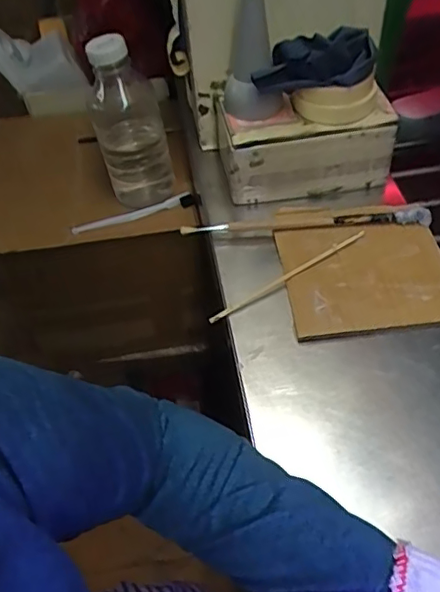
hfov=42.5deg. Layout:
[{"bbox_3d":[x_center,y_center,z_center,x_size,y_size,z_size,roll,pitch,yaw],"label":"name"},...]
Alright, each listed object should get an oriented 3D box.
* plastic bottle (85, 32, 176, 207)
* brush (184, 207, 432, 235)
[{"bbox_3d":[-0.116,-0.221,0.748,0.093,0.230,0.084,-12,49,-6],"label":"plastic bottle"},{"bbox_3d":[0.094,-0.085,0.630,0.272,0.016,0.022,-1,49,4],"label":"brush"}]

